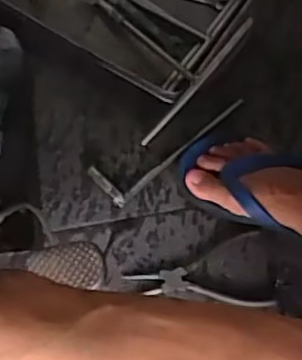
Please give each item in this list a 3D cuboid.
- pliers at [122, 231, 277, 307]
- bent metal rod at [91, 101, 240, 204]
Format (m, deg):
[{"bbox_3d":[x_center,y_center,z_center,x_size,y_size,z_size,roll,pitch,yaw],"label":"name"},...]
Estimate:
[{"bbox_3d":[0.053,0.114,0.696,0.157,0.012,0.085,-10,68,-7],"label":"pliers"},{"bbox_3d":[0.020,-0.052,0.754,0.206,0.016,0.056,-39,74,-17],"label":"bent metal rod"}]

